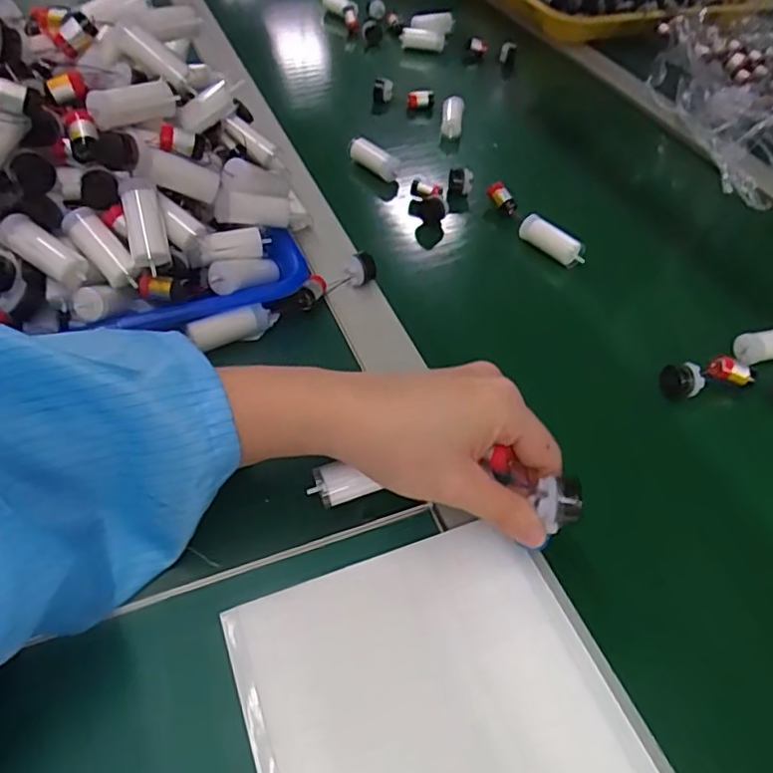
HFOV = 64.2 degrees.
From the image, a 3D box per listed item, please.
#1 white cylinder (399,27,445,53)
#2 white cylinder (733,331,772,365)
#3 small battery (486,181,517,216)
[{"bbox_3d":[0.046,-0.439,0.778,0.054,0.022,0.018,11,50,-4],"label":"white cylinder"},{"bbox_3d":[0.271,-0.030,0.432,0.057,0.016,0.019,-5,52,-16],"label":"white cylinder"},{"bbox_3d":[0.101,-0.161,0.531,0.031,0.014,0.012,42,46,-24],"label":"small battery"}]

